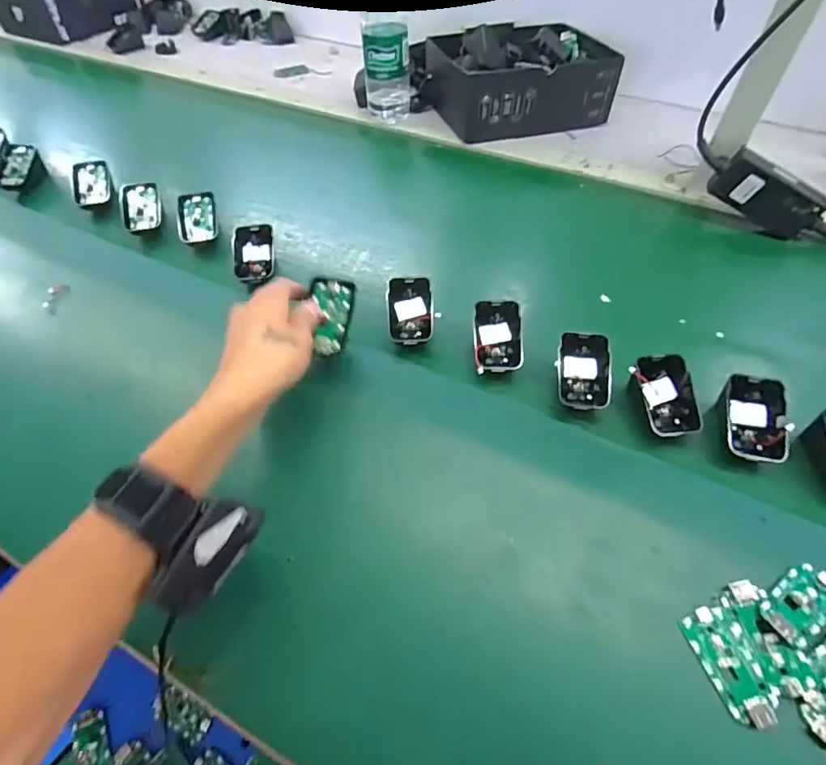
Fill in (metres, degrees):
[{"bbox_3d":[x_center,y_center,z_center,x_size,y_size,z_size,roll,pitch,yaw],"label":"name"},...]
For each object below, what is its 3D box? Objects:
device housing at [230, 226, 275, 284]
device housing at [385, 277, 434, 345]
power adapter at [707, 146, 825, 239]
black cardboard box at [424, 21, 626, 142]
[{"bbox_3d":[-0.175,-0.142,0.521,0.043,0.010,0.065,-1,80,-22],"label":"device housing"},{"bbox_3d":[-0.003,-0.070,0.465,0.045,0.013,0.067,-2,79,1],"label":"device housing"},{"bbox_3d":[0.405,-0.209,0.541,0.124,0.061,0.028,29,55,-10],"label":"power adapter"},{"bbox_3d":[0.166,-0.460,0.723,0.259,0.091,0.179,-10,53,-7],"label":"black cardboard box"}]

